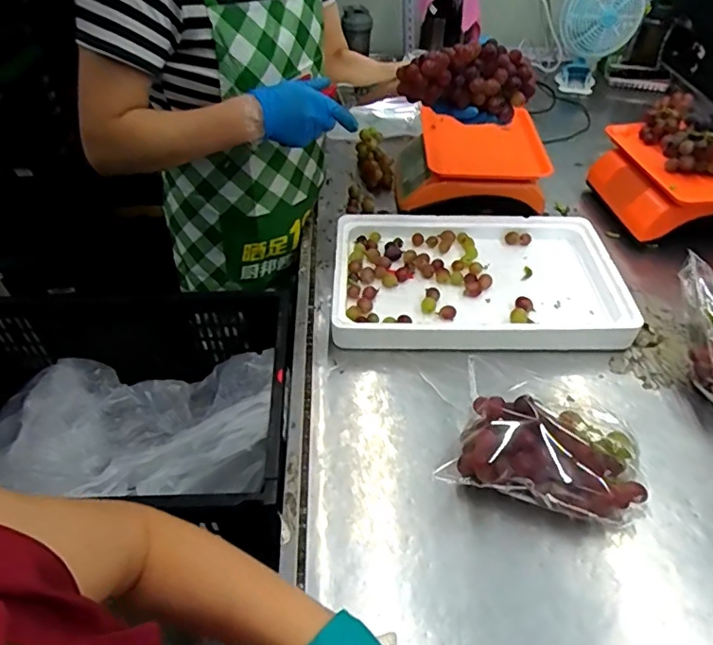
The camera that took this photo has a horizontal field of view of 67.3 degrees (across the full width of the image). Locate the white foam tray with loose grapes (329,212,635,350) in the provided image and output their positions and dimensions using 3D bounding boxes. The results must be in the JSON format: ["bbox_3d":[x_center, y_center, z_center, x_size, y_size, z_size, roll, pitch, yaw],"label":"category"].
[{"bbox_3d":[0.199,-0.082,0.911,0.470,0.044,0.324,3,44,1],"label":"white foam tray with loose grapes"}]

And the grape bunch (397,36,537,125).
[{"bbox_3d":[0.177,-0.374,0.830,0.202,0.093,0.066,-7,45,-10],"label":"grape bunch"}]

